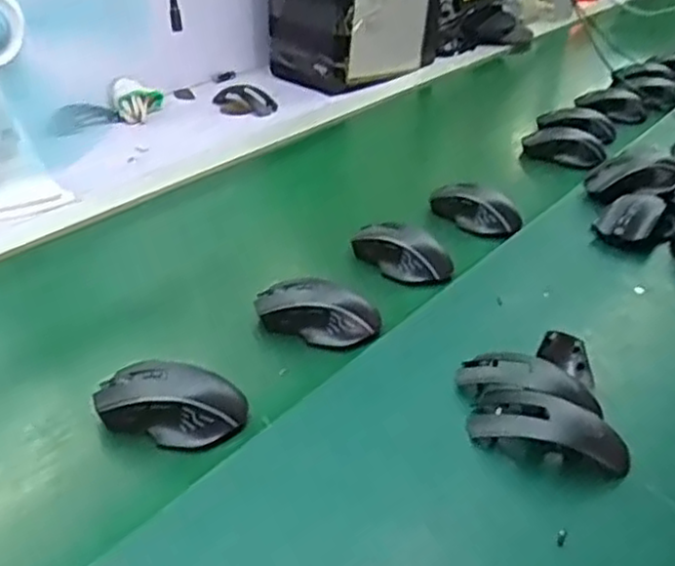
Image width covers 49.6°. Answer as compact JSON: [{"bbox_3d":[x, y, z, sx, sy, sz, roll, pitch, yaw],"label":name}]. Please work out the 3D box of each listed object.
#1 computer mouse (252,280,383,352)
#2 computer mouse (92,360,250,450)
[{"bbox_3d":[-0.021,0.026,0.701,0.120,0.038,0.058,20,38,24],"label":"computer mouse"},{"bbox_3d":[-0.133,0.095,0.576,0.118,0.040,0.061,8,34,8],"label":"computer mouse"}]

